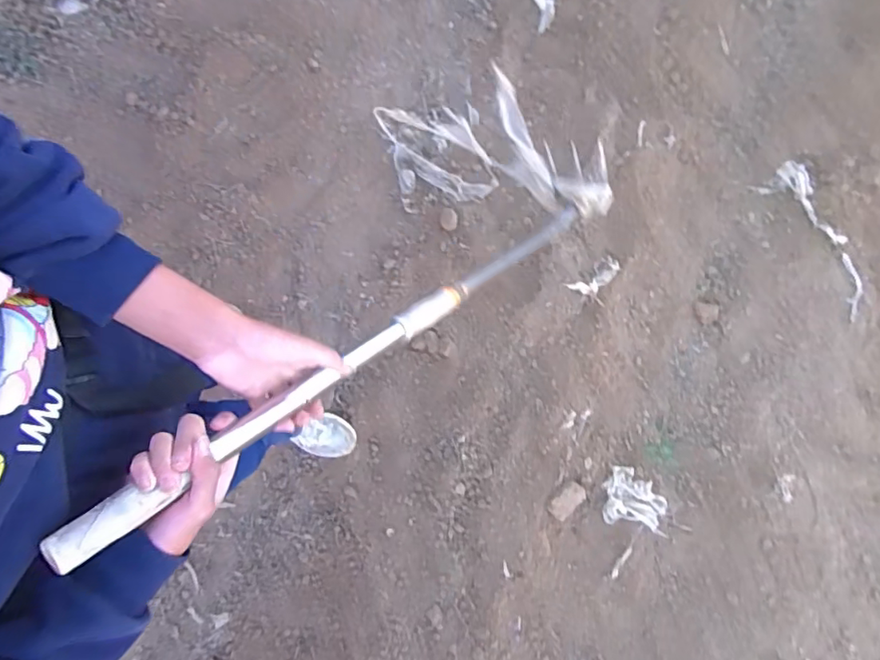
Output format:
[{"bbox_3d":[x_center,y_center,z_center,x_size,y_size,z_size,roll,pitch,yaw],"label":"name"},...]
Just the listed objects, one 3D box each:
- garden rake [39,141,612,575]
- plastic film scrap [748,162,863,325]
[{"bbox_3d":[0.014,-0.071,0.704,0.103,0.062,0.989,43,45,9],"label":"garden rake"},{"bbox_3d":[1.059,-0.257,1.491,0.146,0.021,0.451,-33,80,11],"label":"plastic film scrap"}]

